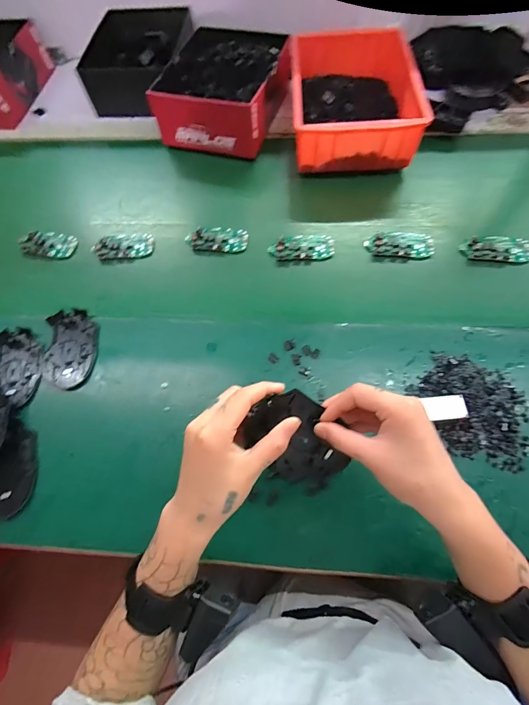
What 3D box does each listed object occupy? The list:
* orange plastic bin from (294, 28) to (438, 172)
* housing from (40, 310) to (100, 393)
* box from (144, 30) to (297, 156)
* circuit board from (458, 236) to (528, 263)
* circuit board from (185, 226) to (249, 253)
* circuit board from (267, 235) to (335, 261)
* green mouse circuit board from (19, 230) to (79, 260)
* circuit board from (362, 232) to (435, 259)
[{"bbox_3d":[0.152,-0.457,0.603,0.204,0.084,0.281,0,68,3],"label":"orange plastic bin"},{"bbox_3d":[-0.272,-0.005,0.479,0.070,0.011,0.116,-4,68,1],"label":"housing"},{"bbox_3d":[-0.071,-0.492,0.648,0.204,0.105,0.252,17,70,9],"label":"box"},{"bbox_3d":[0.350,-0.159,0.515,0.106,0.014,0.050,1,68,3],"label":"circuit board"},{"bbox_3d":[-0.077,-0.184,0.551,0.098,0.015,0.045,3,68,4],"label":"circuit board"},{"bbox_3d":[0.059,-0.165,0.537,0.099,0.017,0.044,-2,68,2],"label":"circuit board"},{"bbox_3d":[-0.358,-0.180,0.568,0.089,0.011,0.048,9,69,6],"label":"green mouse circuit board"},{"bbox_3d":[0.209,-0.169,0.529,0.099,0.009,0.046,7,68,5],"label":"circuit board"}]

